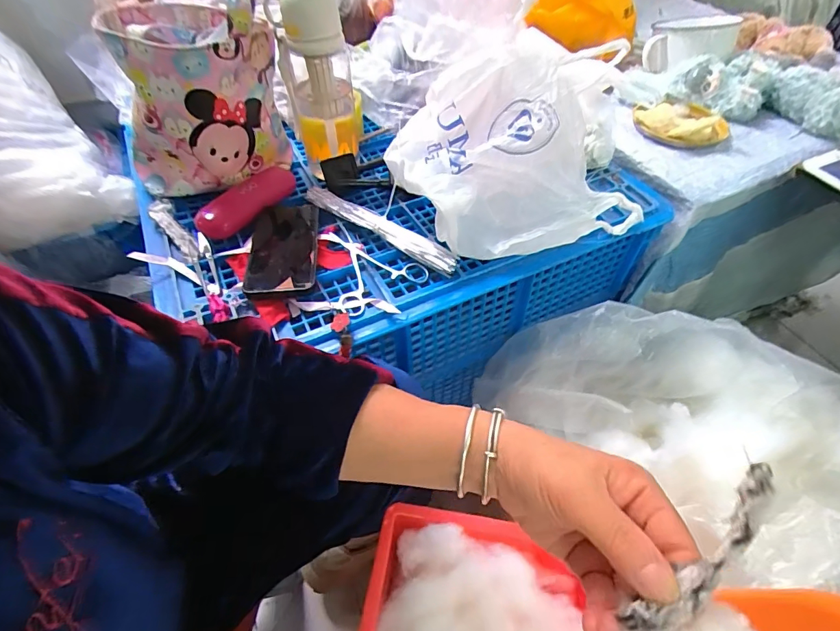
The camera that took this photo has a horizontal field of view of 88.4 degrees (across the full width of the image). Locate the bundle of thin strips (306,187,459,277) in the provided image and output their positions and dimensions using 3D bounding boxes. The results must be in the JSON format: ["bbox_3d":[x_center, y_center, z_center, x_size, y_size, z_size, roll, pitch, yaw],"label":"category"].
[{"bbox_3d":[-0.054,-0.120,0.561,0.252,0.024,0.029,31,58,23],"label":"bundle of thin strips"}]

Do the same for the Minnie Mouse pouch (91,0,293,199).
[{"bbox_3d":[-0.303,-0.297,0.580,0.211,0.201,0.188,-28,57,-20],"label":"Minnie Mouse pouch"}]

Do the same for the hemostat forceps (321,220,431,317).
[{"bbox_3d":[-0.073,-0.069,0.546,0.112,0.016,0.139,-28,57,-20],"label":"hemostat forceps"}]

